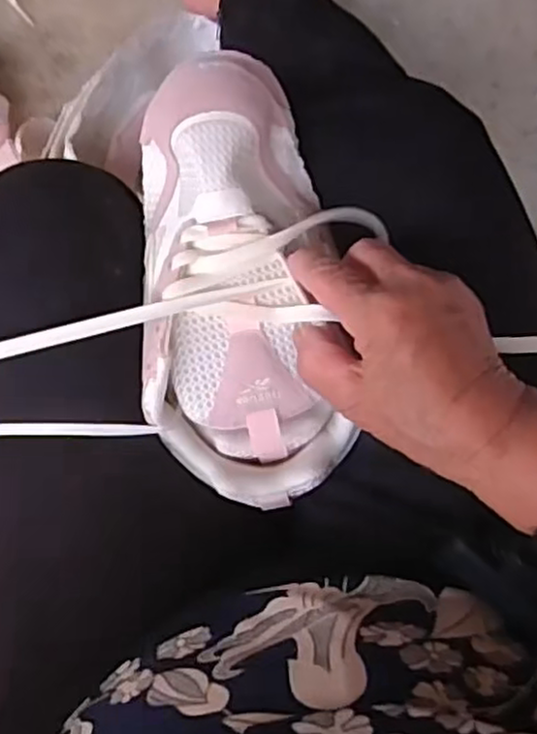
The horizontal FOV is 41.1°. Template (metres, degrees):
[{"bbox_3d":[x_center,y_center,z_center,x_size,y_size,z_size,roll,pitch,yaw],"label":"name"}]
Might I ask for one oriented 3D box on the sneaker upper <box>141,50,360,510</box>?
[{"bbox_3d":[-0.014,-0.044,0.375,0.102,0.051,0.225,-6,88,4],"label":"sneaker upper"}]

